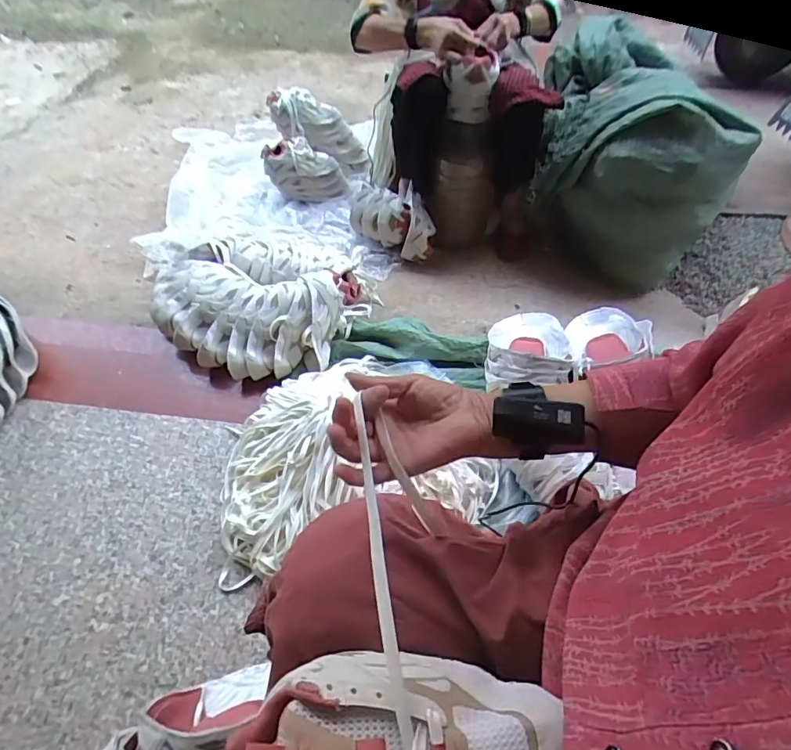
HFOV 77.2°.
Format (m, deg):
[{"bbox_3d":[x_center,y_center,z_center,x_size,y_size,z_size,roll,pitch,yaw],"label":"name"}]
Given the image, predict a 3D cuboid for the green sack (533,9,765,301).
[{"bbox_3d":[0.533,-0.545,1.225,0.380,0.343,0.449,-26,59,-17],"label":"green sack"}]

